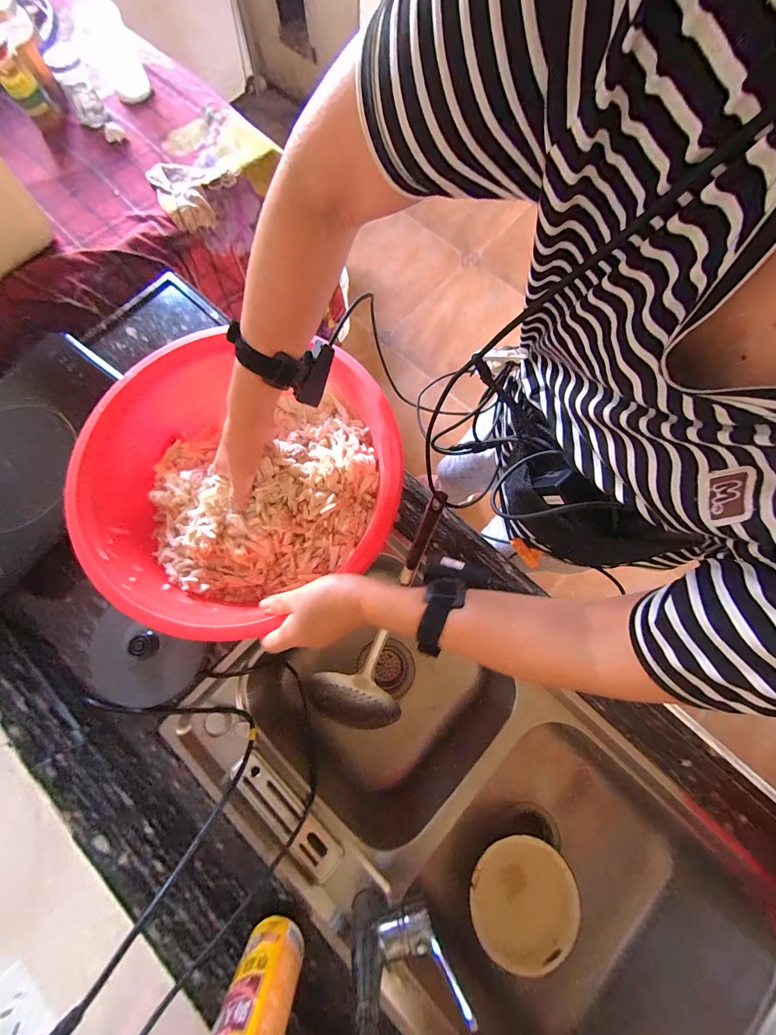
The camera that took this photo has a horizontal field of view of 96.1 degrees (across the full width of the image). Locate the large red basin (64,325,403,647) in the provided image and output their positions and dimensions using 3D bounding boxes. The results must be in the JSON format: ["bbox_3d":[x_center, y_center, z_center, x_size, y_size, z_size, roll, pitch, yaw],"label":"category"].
[{"bbox_3d":[-0.187,-0.057,0.465,0.374,0.102,0.354,0,75,1],"label":"large red basin"}]

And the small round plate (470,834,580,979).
[{"bbox_3d":[0.216,0.617,0.558,0.163,0.030,0.155,1,54,-1],"label":"small round plate"}]

